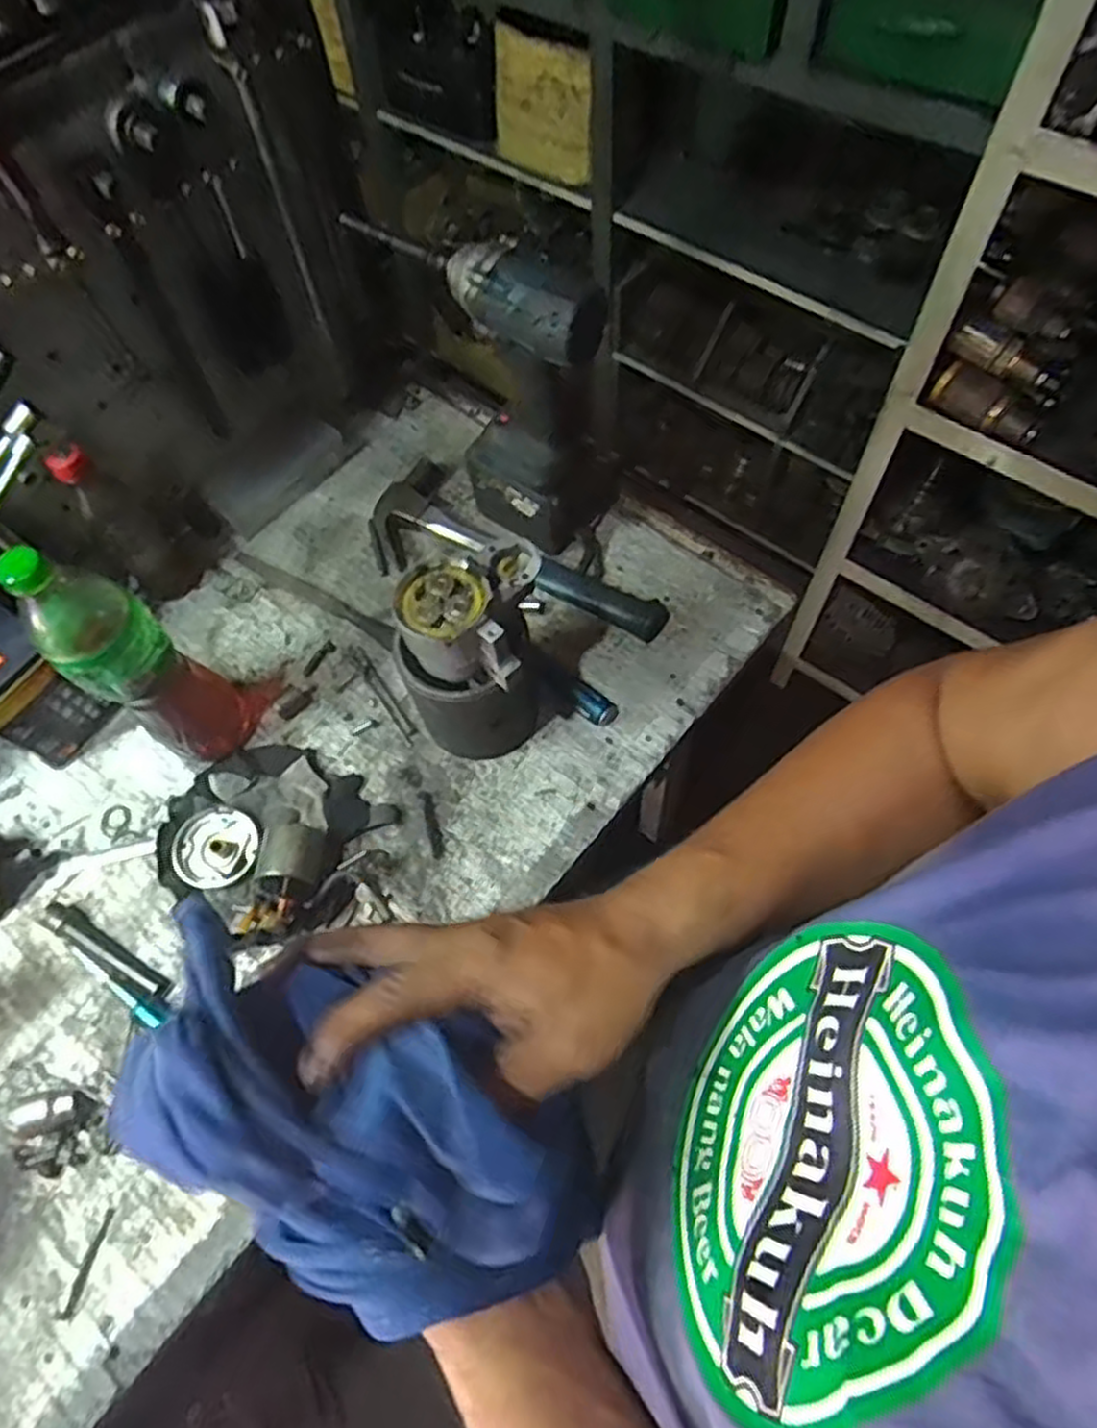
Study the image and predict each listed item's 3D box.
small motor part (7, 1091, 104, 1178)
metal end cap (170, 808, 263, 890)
[{"bbox_3d":[-0.387,0.325,0.593,0.074,0.027,0.057,-10,63,-1],"label":"small motor part"},{"bbox_3d":[-0.299,0.119,0.686,0.071,0.012,0.071,-1,64,3],"label":"metal end cap"}]

